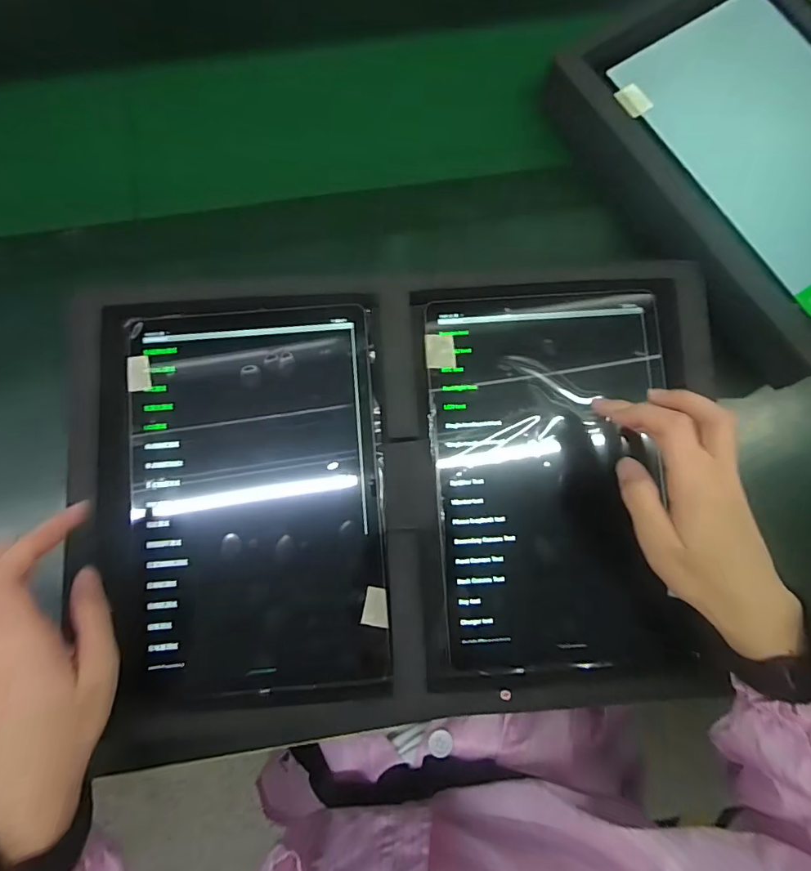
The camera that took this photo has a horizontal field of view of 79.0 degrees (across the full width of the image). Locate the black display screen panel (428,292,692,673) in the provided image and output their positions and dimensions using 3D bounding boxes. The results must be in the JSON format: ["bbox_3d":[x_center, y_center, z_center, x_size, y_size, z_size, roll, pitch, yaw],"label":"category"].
[{"bbox_3d":[0.101,0.029,0.339,0.159,0.010,0.252,-3,85,0],"label":"black display screen panel"}]

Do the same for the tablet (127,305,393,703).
[{"bbox_3d":[-0.101,0.039,0.335,0.167,0.016,0.256,-5,80,0],"label":"tablet"}]

